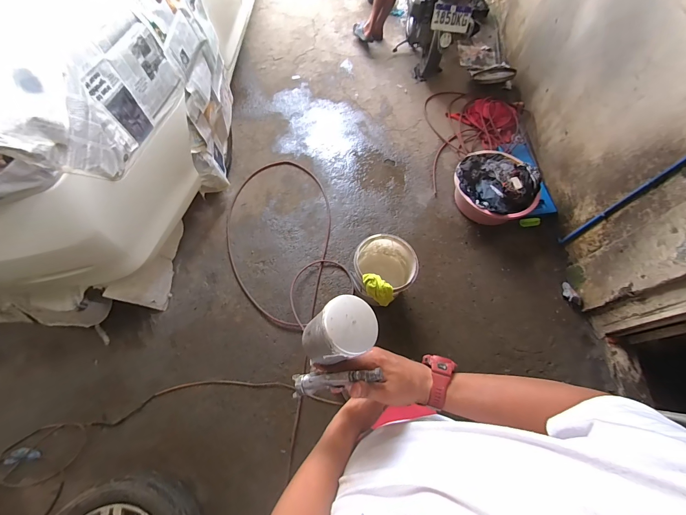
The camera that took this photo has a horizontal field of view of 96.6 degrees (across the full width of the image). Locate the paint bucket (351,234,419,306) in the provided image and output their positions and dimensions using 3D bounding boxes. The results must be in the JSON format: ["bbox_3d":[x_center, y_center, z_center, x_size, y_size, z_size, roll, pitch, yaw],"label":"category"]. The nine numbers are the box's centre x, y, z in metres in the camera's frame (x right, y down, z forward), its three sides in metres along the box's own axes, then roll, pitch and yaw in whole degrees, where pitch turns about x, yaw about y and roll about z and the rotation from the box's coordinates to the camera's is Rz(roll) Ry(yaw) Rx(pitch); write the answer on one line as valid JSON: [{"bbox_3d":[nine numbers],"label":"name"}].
[{"bbox_3d":[0.186,0.089,1.568,0.309,0.317,0.301,1,64,-3],"label":"paint bucket"}]

